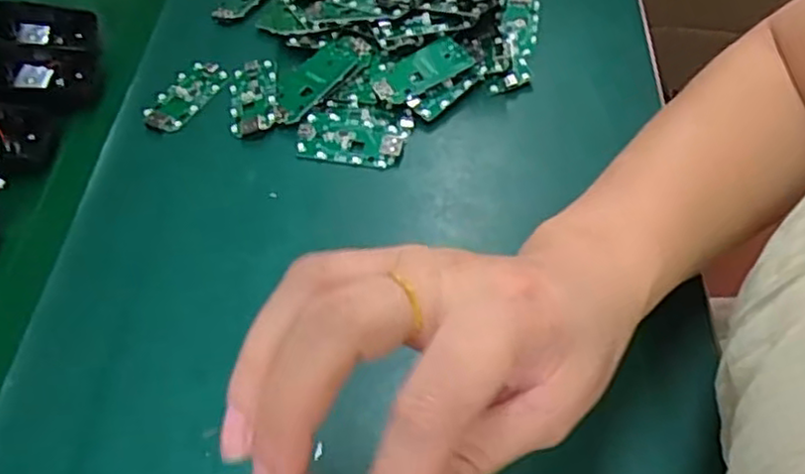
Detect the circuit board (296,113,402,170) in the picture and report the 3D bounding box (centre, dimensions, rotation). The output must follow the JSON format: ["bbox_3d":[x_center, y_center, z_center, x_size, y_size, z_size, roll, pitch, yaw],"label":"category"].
[{"bbox_3d":[-0.032,-0.060,0.422,0.063,0.007,0.033,8,55,9],"label":"circuit board"}]

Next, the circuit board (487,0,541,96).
[{"bbox_3d":[0.077,-0.134,0.469,0.026,0.010,0.101,9,55,10],"label":"circuit board"}]

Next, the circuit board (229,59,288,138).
[{"bbox_3d":[-0.095,-0.091,0.447,0.034,0.006,0.061,-13,55,-6],"label":"circuit board"}]

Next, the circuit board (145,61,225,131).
[{"bbox_3d":[-0.142,-0.092,0.455,0.031,0.005,0.061,24,59,19],"label":"circuit board"}]

